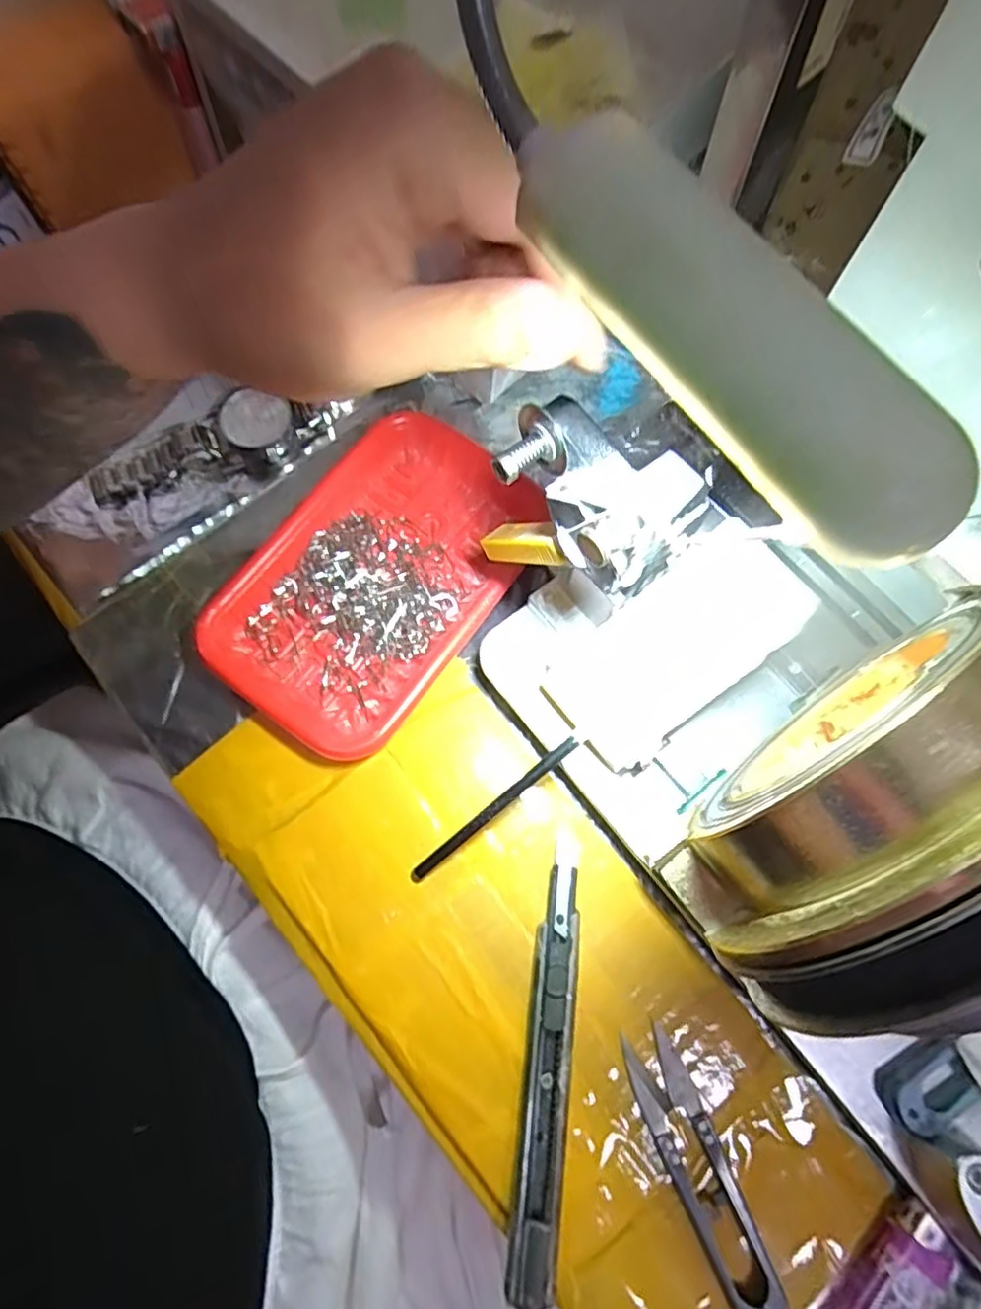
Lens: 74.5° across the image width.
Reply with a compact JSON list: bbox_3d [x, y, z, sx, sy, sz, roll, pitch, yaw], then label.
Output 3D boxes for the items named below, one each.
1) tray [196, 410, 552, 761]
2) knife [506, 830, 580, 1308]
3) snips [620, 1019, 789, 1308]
[{"bbox_3d":[-0.053,-0.040,0.318,0.110,0.017,0.171,36,77,11],"label":"tray"},{"bbox_3d":[0.023,0.156,0.256,0.017,0.013,0.157,6,74,3],"label":"knife"},{"bbox_3d":[0.081,0.200,0.248,0.023,0.005,0.103,-23,74,-6],"label":"snips"}]

